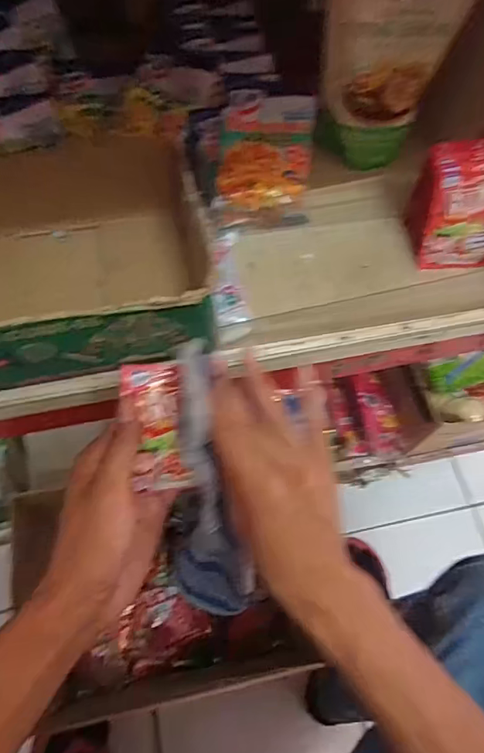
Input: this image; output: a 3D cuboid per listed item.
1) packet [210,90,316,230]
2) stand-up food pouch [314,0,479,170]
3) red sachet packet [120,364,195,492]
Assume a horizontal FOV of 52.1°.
[{"bbox_3d":[0.023,-0.219,0.506,0.094,0.032,0.137,4,83,-4],"label":"packet"},{"bbox_3d":[0.136,-0.293,0.472,0.127,0.173,0.045,6,63,-1],"label":"stand-up food pouch"},{"bbox_3d":[-0.058,0.034,0.339,0.037,0.014,0.086,-10,94,-9],"label":"red sachet packet"}]

